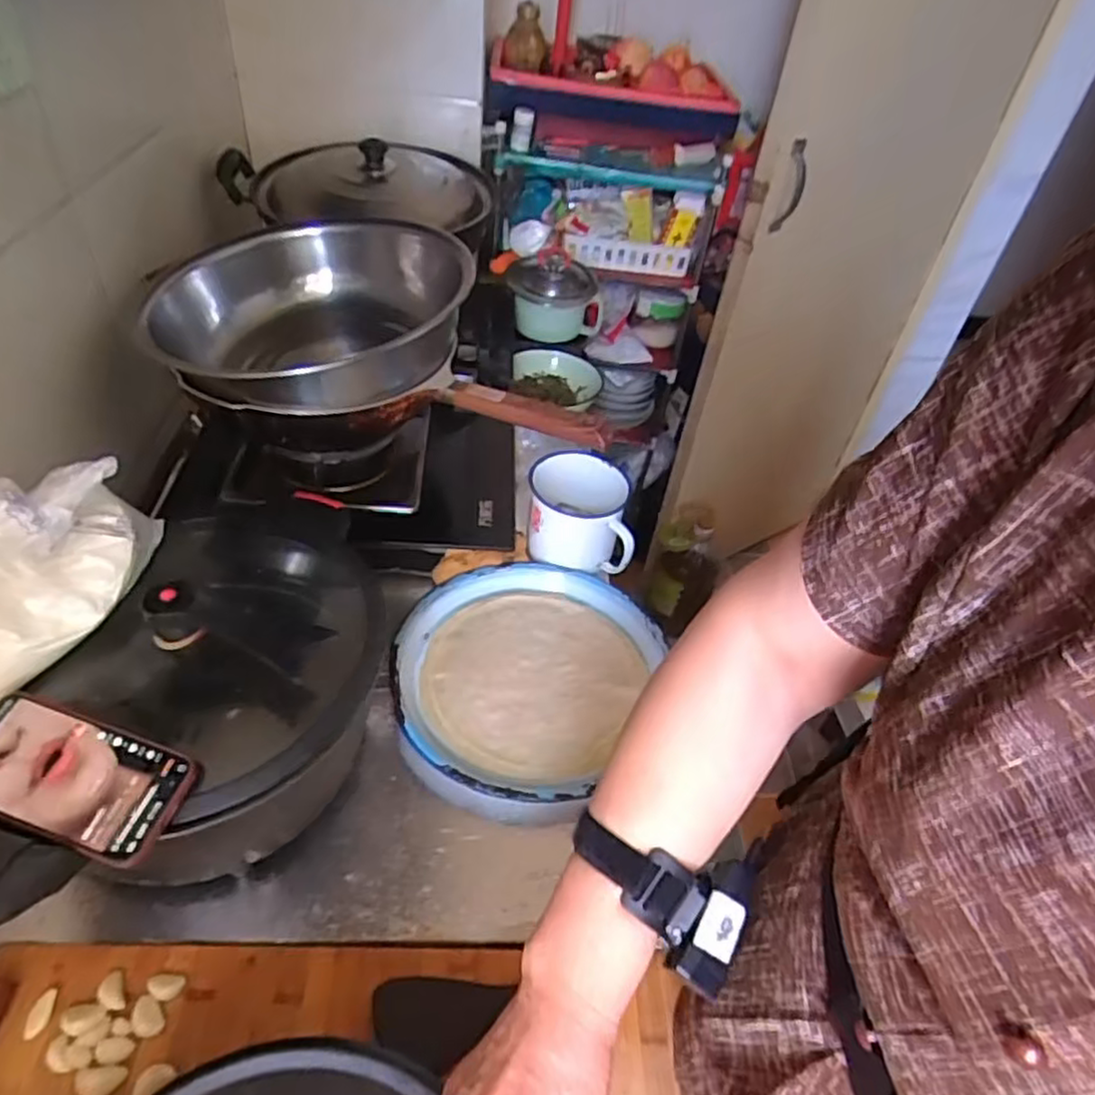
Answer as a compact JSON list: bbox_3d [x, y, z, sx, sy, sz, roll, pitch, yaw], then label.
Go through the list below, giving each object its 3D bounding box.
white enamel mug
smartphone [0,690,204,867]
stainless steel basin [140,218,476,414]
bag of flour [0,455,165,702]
[{"bbox_3d":[0.041,-0.044,0.894,0.125,0.105,0.119,4,44,-3],"label":"white enamel mug"},{"bbox_3d":[-0.336,0.155,0.489,0.165,0.013,0.079,16,44,9],"label":"smartphone"},{"bbox_3d":[-0.250,-0.250,0.791,0.308,0.144,0.330,4,44,-4],"label":"stainless steel basin"},{"bbox_3d":[-0.389,0.010,0.536,0.092,0.146,0.193,33,49,24],"label":"bag of flour"}]

